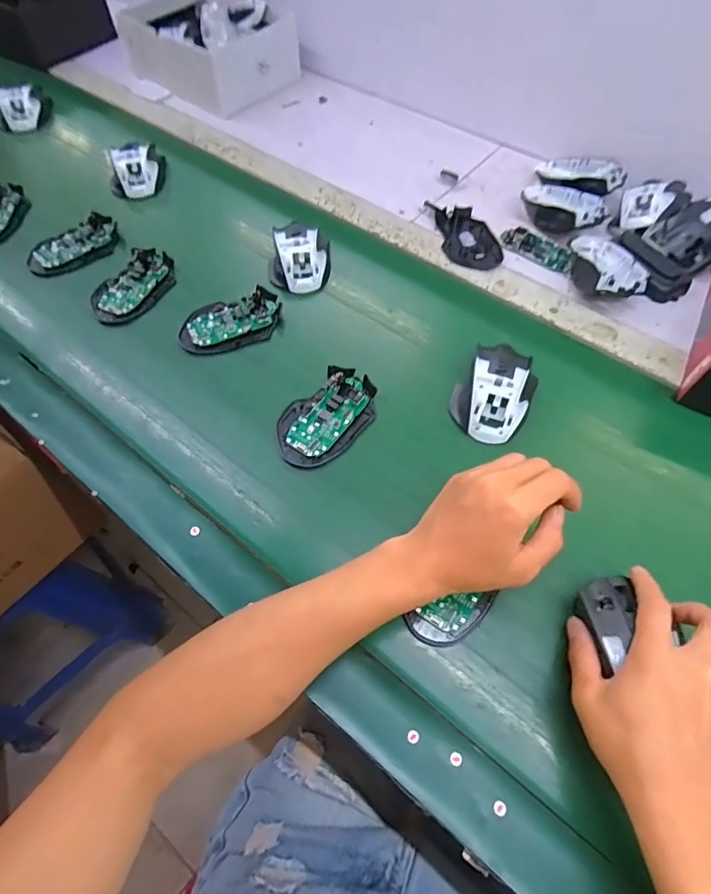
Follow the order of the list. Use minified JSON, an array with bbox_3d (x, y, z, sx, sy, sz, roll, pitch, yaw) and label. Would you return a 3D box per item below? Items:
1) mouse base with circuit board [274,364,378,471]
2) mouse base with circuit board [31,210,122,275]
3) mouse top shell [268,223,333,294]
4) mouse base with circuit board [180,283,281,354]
[{"bbox_3d":[-0.028,-0.032,0.463,0.073,0.019,0.114,39,67,21],"label":"mouse base with circuit board"},{"bbox_3d":[-0.353,-0.252,0.590,0.112,0.020,0.053,-32,65,-17],"label":"mouse base with circuit board"},{"bbox_3d":[-0.067,-0.228,0.568,0.075,0.035,0.083,-5,60,-2],"label":"mouse top shell"},{"bbox_3d":[-0.140,-0.141,0.528,0.112,0.016,0.066,-16,61,-9],"label":"mouse base with circuit board"}]

